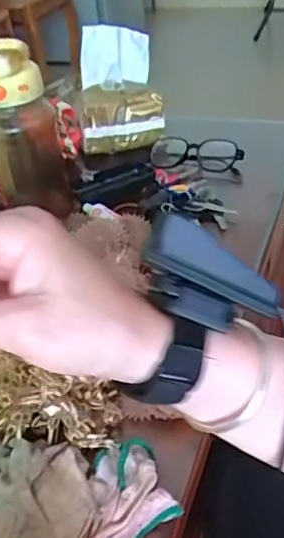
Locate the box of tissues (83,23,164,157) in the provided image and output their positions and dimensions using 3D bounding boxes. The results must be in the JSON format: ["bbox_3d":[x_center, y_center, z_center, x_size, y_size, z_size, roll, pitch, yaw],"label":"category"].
[{"bbox_3d":[-0.034,-0.259,0.812,0.117,0.147,0.086,-8,36,-1],"label":"box of tissues"}]

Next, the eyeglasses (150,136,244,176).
[{"bbox_3d":[0.076,-0.161,0.792,0.139,0.031,0.049,10,40,22],"label":"eyeglasses"}]

